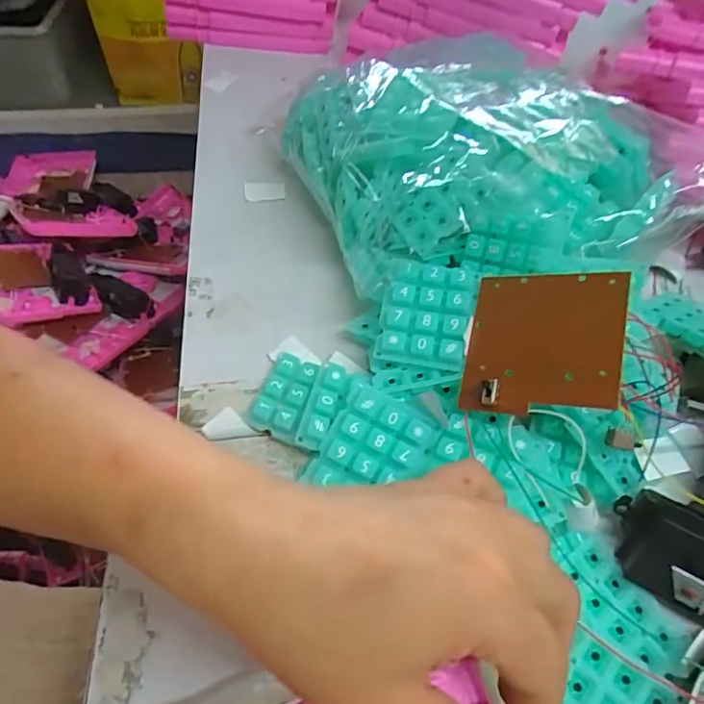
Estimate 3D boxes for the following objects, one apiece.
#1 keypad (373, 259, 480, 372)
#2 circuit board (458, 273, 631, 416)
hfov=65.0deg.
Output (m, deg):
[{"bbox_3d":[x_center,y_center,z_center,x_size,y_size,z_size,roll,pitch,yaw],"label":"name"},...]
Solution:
[{"bbox_3d":[0.040,-0.021,0.293,0.046,0.008,0.055,10,75,11],"label":"keypad"},{"bbox_3d":[0.091,-0.005,0.267,0.072,0.006,0.073,1,66,36],"label":"circuit board"}]

